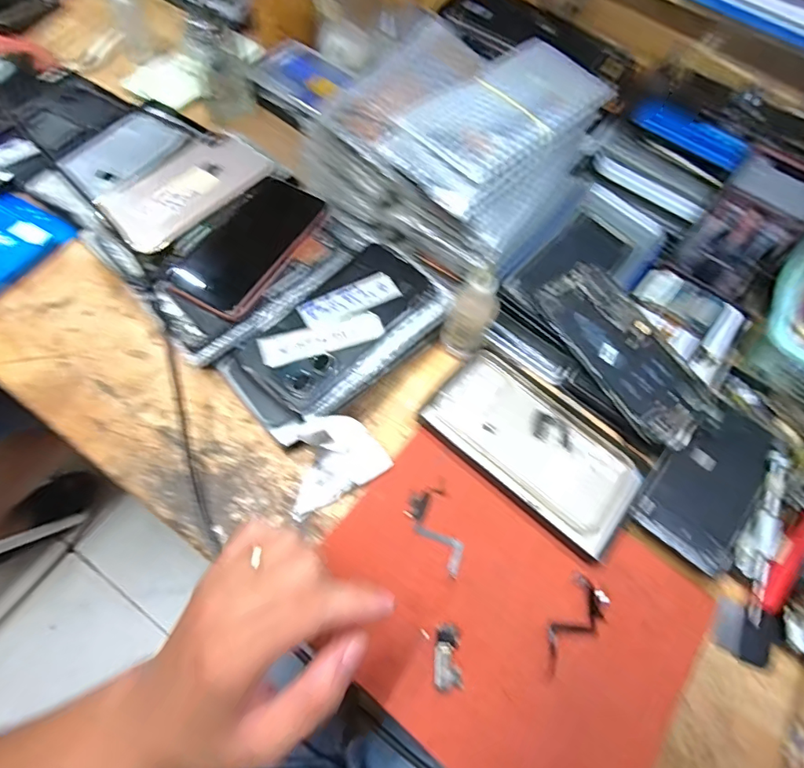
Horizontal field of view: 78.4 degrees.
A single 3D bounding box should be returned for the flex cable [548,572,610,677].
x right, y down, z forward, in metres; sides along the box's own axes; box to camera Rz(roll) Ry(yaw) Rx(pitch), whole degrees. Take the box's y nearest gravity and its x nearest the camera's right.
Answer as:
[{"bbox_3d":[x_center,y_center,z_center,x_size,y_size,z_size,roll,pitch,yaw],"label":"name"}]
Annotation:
[{"bbox_3d":[0.118,0.166,0.343,0.069,0.004,0.031,-36,73,-28],"label":"flex cable"}]

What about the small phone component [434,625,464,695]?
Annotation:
[{"bbox_3d":[0.030,0.182,0.329,0.018,0.004,0.038,1,63,-4],"label":"small phone component"}]

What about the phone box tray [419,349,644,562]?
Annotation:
[{"bbox_3d":[0.111,0.051,0.414,0.174,0.015,0.096,39,66,14],"label":"phone box tray"}]

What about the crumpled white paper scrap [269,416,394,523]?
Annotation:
[{"bbox_3d":[-0.061,0.052,0.379,0.079,0.026,0.071,-28,68,-17],"label":"crumpled white paper scrap"}]

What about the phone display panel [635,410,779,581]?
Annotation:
[{"bbox_3d":[0.249,0.074,0.395,0.067,0.009,0.146,36,67,19],"label":"phone display panel"}]

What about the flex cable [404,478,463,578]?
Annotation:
[{"bbox_3d":[0.030,0.108,0.368,0.037,0.004,0.065,-24,67,-16],"label":"flex cable"}]

